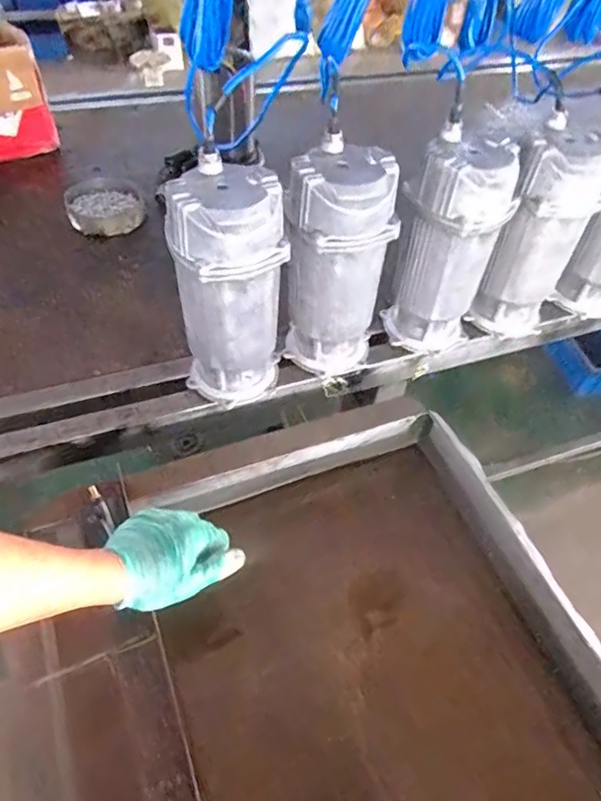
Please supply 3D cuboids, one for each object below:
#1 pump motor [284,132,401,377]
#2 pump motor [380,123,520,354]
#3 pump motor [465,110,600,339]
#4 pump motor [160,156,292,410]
[{"bbox_3d":[0.046,-0.173,0.728,0.127,0.286,0.107,-1,51,-5],"label":"pump motor"},{"bbox_3d":[0.207,-0.210,0.772,0.119,0.287,0.119,29,55,19],"label":"pump motor"},{"bbox_3d":[0.348,-0.237,0.806,0.119,0.289,0.111,21,52,13],"label":"pump motor"},{"bbox_3d":[-0.090,-0.128,0.683,0.131,0.289,0.109,-2,51,-6],"label":"pump motor"}]

